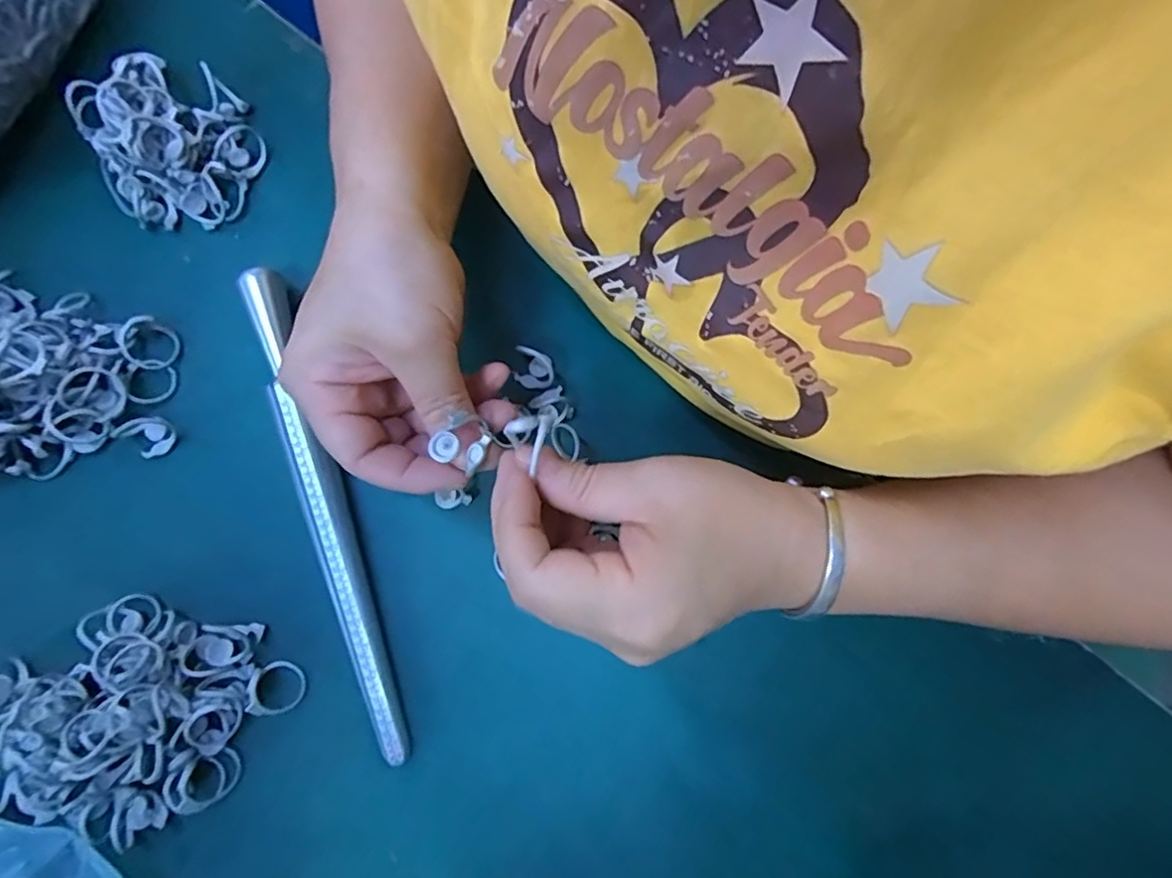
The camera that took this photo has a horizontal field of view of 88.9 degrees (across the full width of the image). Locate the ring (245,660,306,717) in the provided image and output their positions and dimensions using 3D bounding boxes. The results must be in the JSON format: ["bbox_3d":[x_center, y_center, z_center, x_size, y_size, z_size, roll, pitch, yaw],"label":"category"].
[{"bbox_3d":[-0.141,0.114,0.273,0.023,0.007,0.023,12,55,-29],"label":"ring"}]

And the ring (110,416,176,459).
[{"bbox_3d":[-0.219,-0.003,0.297,0.025,0.010,0.020,33,80,6],"label":"ring"}]

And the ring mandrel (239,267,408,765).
[{"bbox_3d":[-0.123,0.029,0.283,0.020,0.025,0.236,-19,79,-4],"label":"ring mandrel"}]

